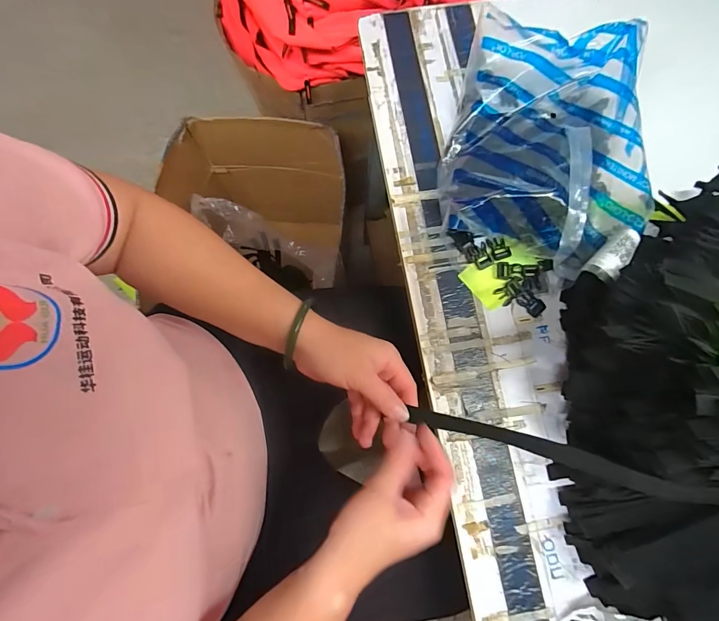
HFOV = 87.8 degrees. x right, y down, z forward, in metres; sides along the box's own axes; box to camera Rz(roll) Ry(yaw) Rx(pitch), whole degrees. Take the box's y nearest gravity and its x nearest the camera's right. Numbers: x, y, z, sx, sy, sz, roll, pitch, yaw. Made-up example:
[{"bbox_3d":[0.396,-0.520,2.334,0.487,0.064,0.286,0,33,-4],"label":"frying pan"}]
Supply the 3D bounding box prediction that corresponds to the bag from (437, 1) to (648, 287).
[{"bbox_3d":[0.216,-0.193,0.438,0.209,0.101,0.289,14,77,2],"label":"bag"}]

